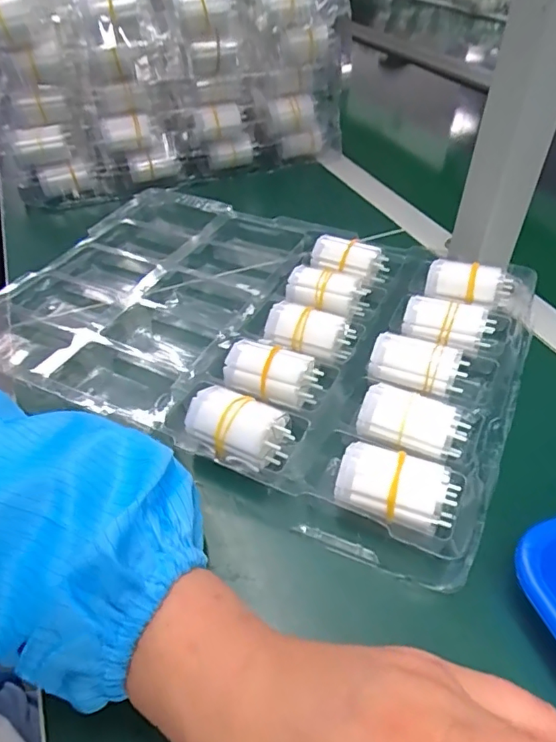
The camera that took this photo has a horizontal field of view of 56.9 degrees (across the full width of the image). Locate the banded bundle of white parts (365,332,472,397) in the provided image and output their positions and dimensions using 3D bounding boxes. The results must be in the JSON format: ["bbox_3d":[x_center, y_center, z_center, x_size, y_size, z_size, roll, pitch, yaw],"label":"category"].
[{"bbox_3d":[0.097,-0.005,0.356,0.063,0.023,0.033,19,47,19],"label":"banded bundle of white parts"}]

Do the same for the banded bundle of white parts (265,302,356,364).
[{"bbox_3d":[0.024,-0.030,0.386,0.061,0.027,0.035,15,46,16],"label":"banded bundle of white parts"}]

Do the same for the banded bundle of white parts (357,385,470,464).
[{"bbox_3d":[0.083,0.034,0.322,0.064,0.031,0.031,17,46,18],"label":"banded bundle of white parts"}]

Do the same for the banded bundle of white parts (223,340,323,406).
[{"bbox_3d":[-0.005,0.003,0.354,0.064,0.036,0.027,13,45,14],"label":"banded bundle of white parts"}]

